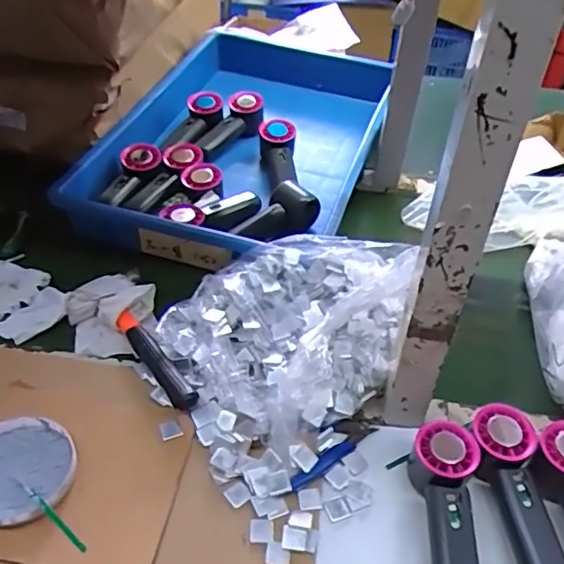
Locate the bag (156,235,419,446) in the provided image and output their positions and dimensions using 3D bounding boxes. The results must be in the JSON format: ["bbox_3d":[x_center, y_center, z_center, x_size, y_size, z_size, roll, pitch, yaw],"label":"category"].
[{"bbox_3d":[0.012,0.044,0.642,0.259,0.100,0.223,-16,44,-22],"label":"bag"}]

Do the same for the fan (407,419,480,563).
[{"bbox_3d":[0.145,0.206,0.522,0.050,0.049,0.158,3,56,-1],"label":"fan"}]

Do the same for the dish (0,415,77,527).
[{"bbox_3d":[-0.241,0.170,0.542,0.098,0.013,0.104,2,40,-2],"label":"dish"}]

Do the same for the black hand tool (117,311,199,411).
[{"bbox_3d":[-0.135,0.078,0.634,0.027,0.021,0.153,-22,46,-27],"label":"black hand tool"}]

